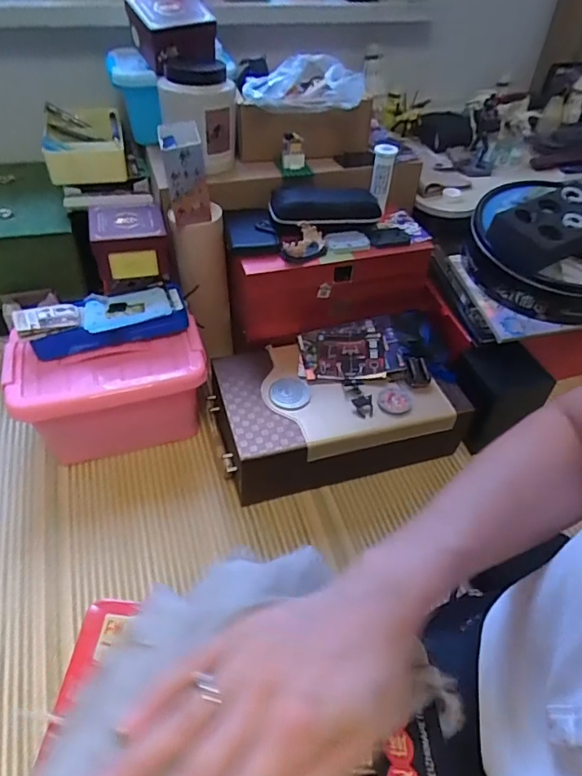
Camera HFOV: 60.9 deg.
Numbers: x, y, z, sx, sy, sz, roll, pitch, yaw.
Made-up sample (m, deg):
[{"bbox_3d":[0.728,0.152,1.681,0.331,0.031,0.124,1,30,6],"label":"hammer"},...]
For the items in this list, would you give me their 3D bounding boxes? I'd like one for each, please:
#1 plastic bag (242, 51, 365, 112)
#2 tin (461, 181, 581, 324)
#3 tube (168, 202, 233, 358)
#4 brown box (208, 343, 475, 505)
[{"bbox_3d":[0.018,-0.459,0.748,0.181,0.051,0.123,-2,49,-7],"label":"plastic bag"},{"bbox_3d":[0.395,-0.207,0.757,0.246,0.089,0.218,37,55,25],"label":"tin"},{"bbox_3d":[-0.137,-0.157,0.791,0.078,0.247,0.063,-10,50,-13],"label":"tube"},{"bbox_3d":[0.066,0.030,0.766,0.355,0.120,0.200,-10,50,-13],"label":"brown box"}]

